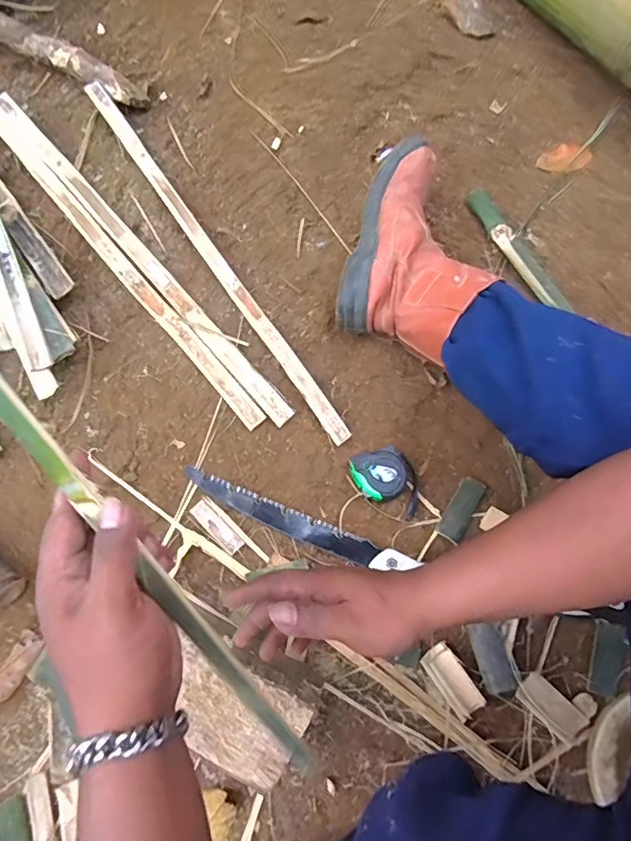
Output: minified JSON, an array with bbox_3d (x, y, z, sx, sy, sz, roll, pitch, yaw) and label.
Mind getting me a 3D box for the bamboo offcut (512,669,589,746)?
[{"bbox_3d":[0.297,0.359,0.626,0.090,0.014,0.043,41,76,16],"label":"bamboo offcut"}]

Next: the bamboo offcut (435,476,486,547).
[{"bbox_3d":[0.200,0.119,0.681,0.036,0.023,0.092,31,74,13],"label":"bamboo offcut"}]

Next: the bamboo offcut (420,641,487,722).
[{"bbox_3d":[0.174,0.328,0.632,0.041,0.004,0.089,-39,79,8],"label":"bamboo offcut"}]

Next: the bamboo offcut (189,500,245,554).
[{"bbox_3d":[-0.132,0.142,0.667,0.082,0.005,0.025,42,77,16],"label":"bamboo offcut"}]

